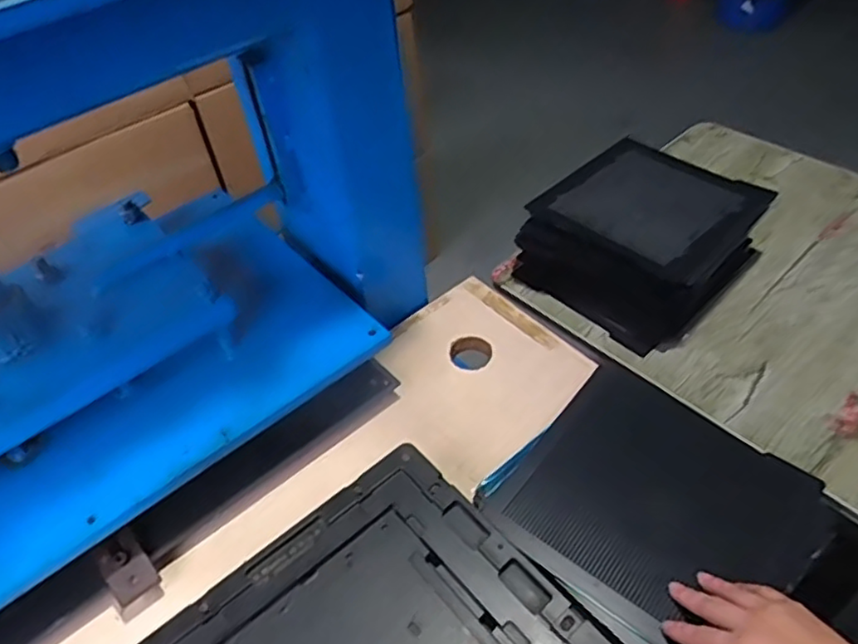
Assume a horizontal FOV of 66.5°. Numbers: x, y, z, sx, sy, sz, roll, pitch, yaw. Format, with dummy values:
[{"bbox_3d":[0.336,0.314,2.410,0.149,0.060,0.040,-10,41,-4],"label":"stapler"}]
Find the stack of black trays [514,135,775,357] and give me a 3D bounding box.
[{"bbox_3d":[0.300,-0.124,0.936,0.256,0.147,0.263,31,57,31],"label":"stack of black trays"}]

